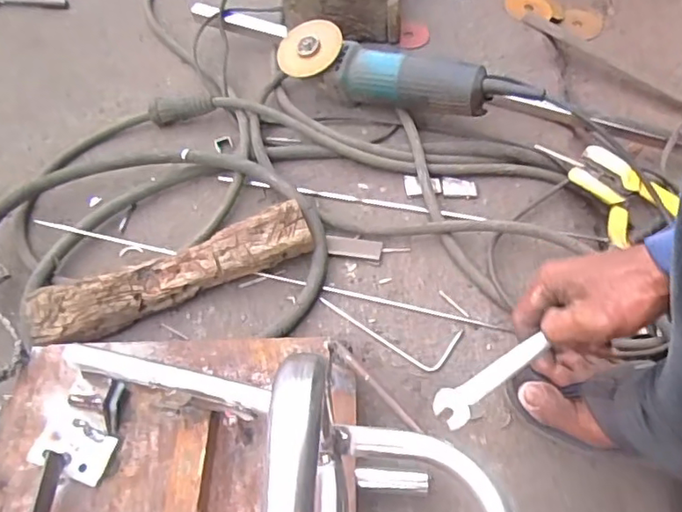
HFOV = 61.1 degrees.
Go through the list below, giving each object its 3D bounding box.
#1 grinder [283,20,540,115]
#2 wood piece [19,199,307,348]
[{"bbox_3d":[0.057,-0.220,0.718,0.284,0.077,0.070,16,60,16],"label":"grinder"},{"bbox_3d":[-0.173,0.021,0.598,0.288,0.055,0.063,-20,57,-10],"label":"wood piece"}]

